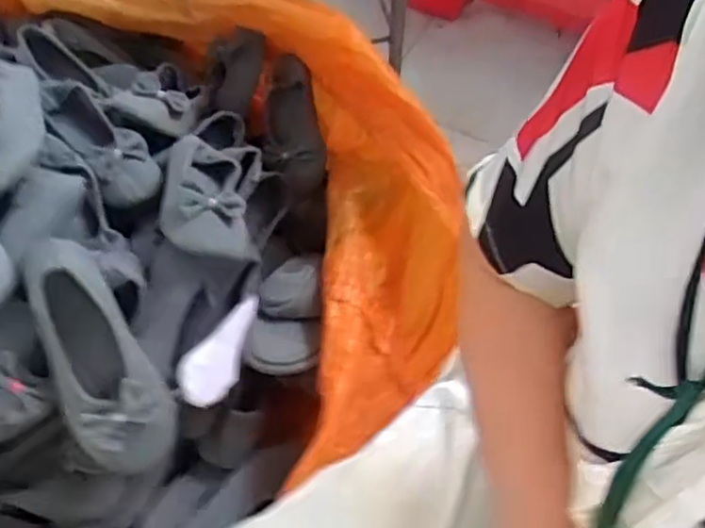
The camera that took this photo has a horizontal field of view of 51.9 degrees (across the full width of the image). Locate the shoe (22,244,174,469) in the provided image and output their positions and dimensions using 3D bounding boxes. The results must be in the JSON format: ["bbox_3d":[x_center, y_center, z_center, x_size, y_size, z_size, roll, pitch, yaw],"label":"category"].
[{"bbox_3d":[-0.255,0.091,0.715,0.095,0.068,0.244,-24,94,-14],"label":"shoe"}]

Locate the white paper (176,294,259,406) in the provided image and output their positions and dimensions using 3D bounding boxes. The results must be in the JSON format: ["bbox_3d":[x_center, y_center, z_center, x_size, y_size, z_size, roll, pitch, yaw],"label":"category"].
[{"bbox_3d":[-0.143,0.095,0.821,0.035,0.068,0.165,17,39,11],"label":"white paper"}]

